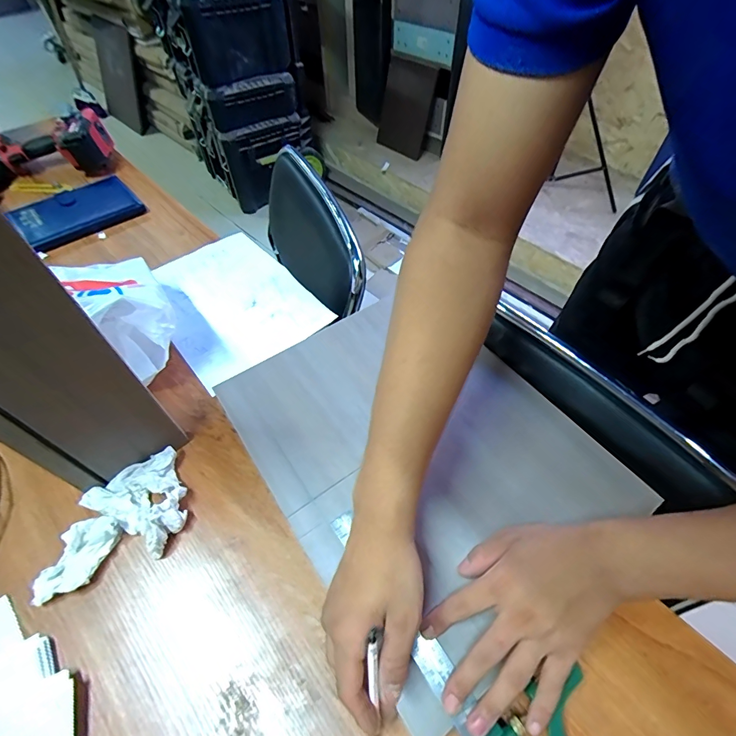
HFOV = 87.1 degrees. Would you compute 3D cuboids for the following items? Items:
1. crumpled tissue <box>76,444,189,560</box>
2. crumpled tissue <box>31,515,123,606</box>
[{"bbox_3d":[-0.232,0.135,0.415,0.098,0.033,0.086,27,59,18],"label":"crumpled tissue"},{"bbox_3d":[-0.286,0.188,0.382,0.043,0.022,0.083,16,56,11],"label":"crumpled tissue"}]

